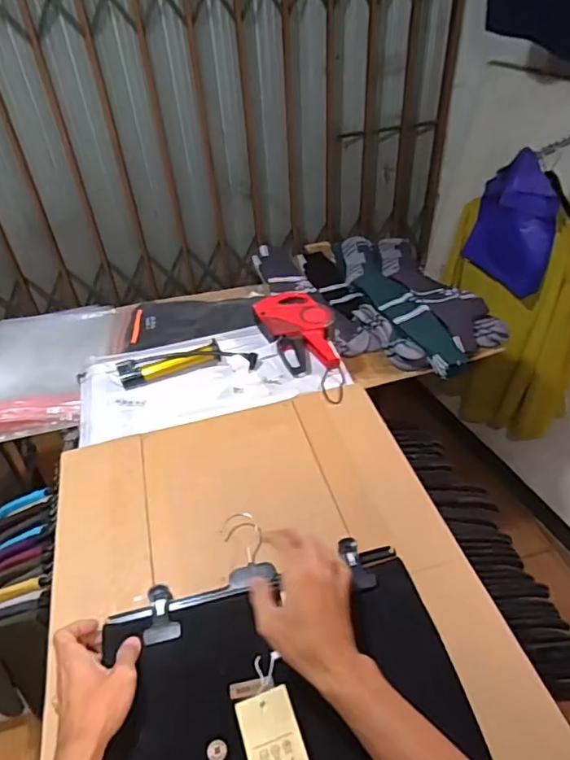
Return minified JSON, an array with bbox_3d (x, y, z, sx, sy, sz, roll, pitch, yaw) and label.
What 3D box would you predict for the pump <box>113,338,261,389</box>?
[{"bbox_3d":[-0.180,-0.033,0.978,0.249,0.036,0.071,-11,41,-7],"label":"pump"}]

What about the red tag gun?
[{"bbox_3d":[0.051,-0.074,0.988,0.127,0.052,0.288,-21,43,-17],"label":"red tag gun"}]

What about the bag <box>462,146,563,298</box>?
[{"bbox_3d":[0.599,-0.413,1.395,0.091,0.316,0.246,-14,41,-11],"label":"bag"}]

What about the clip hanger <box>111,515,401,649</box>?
[{"bbox_3d":[-0.039,0.224,0.648,0.333,0.025,0.137,-13,41,-7],"label":"clip hanger"}]

